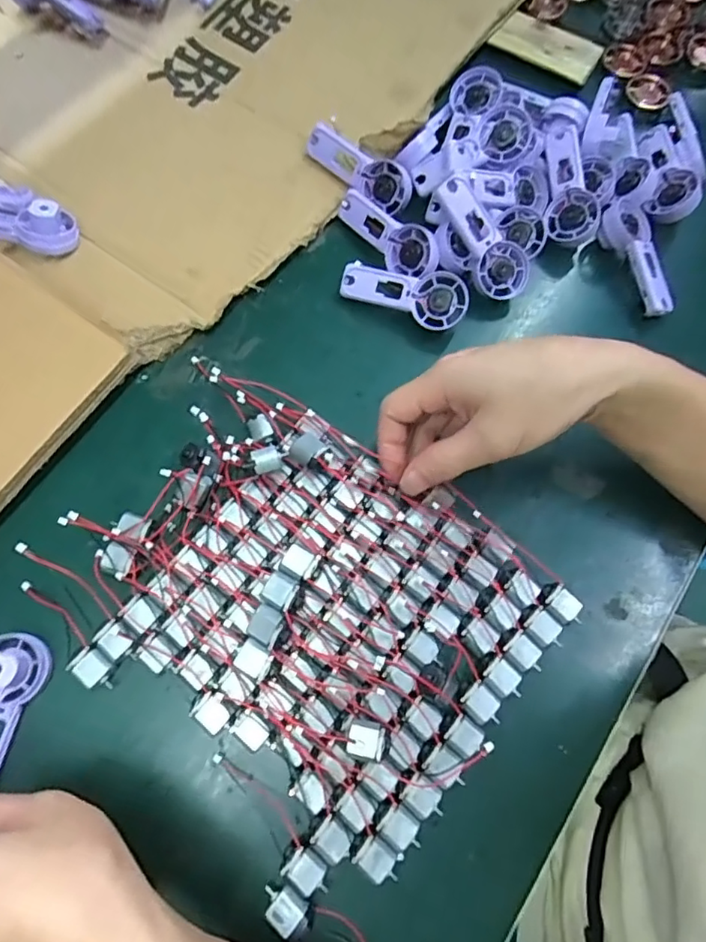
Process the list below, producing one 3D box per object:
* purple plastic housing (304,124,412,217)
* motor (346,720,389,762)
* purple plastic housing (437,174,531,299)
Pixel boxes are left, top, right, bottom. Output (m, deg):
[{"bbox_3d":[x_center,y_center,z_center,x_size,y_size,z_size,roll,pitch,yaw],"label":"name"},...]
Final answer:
[{"bbox_3d":[0.005,-0.234,0.437,0.091,0.031,0.012,34,34,4],"label":"purple plastic housing"},{"bbox_3d":[0.008,0.148,0.312,0.022,0.016,0.019,12,71,2],"label":"motor"},{"bbox_3d":[0.093,-0.166,0.406,0.033,0.018,0.093,-48,110,-14],"label":"purple plastic housing"}]

